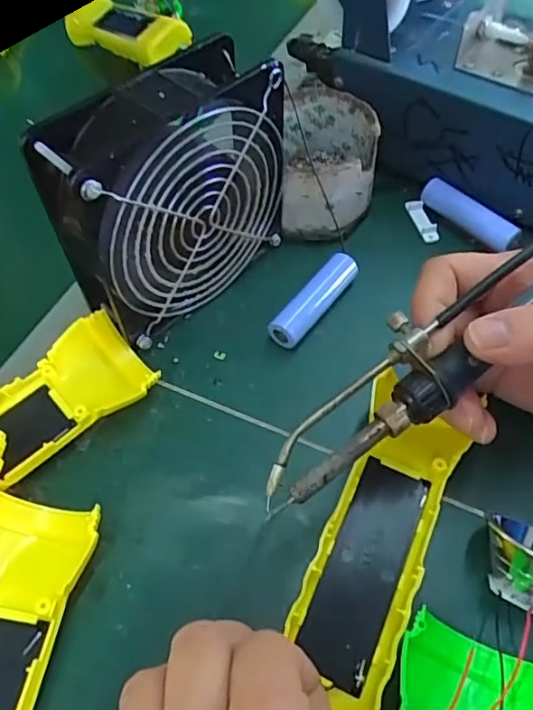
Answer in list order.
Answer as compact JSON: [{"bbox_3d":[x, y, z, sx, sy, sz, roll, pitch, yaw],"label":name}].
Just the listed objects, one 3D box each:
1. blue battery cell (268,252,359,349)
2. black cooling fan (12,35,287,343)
[{"bbox_3d":[0.028,-0.030,0.316,0.019,0.020,0.064,32,62,21],"label":"blue battery cell"},{"bbox_3d":[-0.046,-0.075,0.287,0.120,0.121,0.045,-38,63,-22],"label":"black cooling fan"}]

